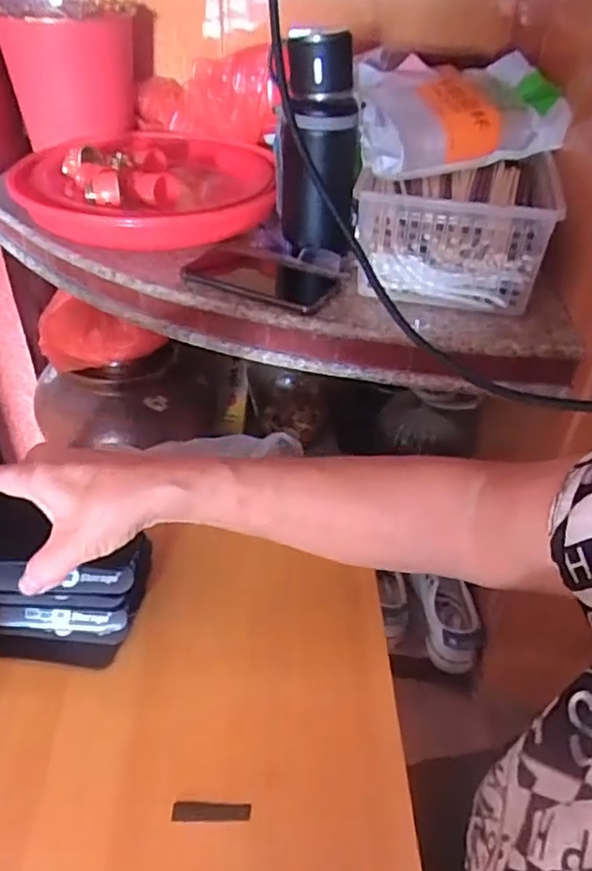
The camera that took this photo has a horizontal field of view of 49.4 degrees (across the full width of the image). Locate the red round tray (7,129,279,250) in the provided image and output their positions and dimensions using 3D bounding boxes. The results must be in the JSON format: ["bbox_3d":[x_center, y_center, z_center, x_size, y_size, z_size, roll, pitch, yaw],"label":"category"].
[{"bbox_3d":[-0.199,-0.348,0.882,0.332,0.057,0.358,-4,40,-8],"label":"red round tray"}]

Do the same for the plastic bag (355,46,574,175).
[{"bbox_3d":[0.183,-0.378,0.742,0.270,0.091,0.138,-13,42,-18],"label":"plastic bag"}]

